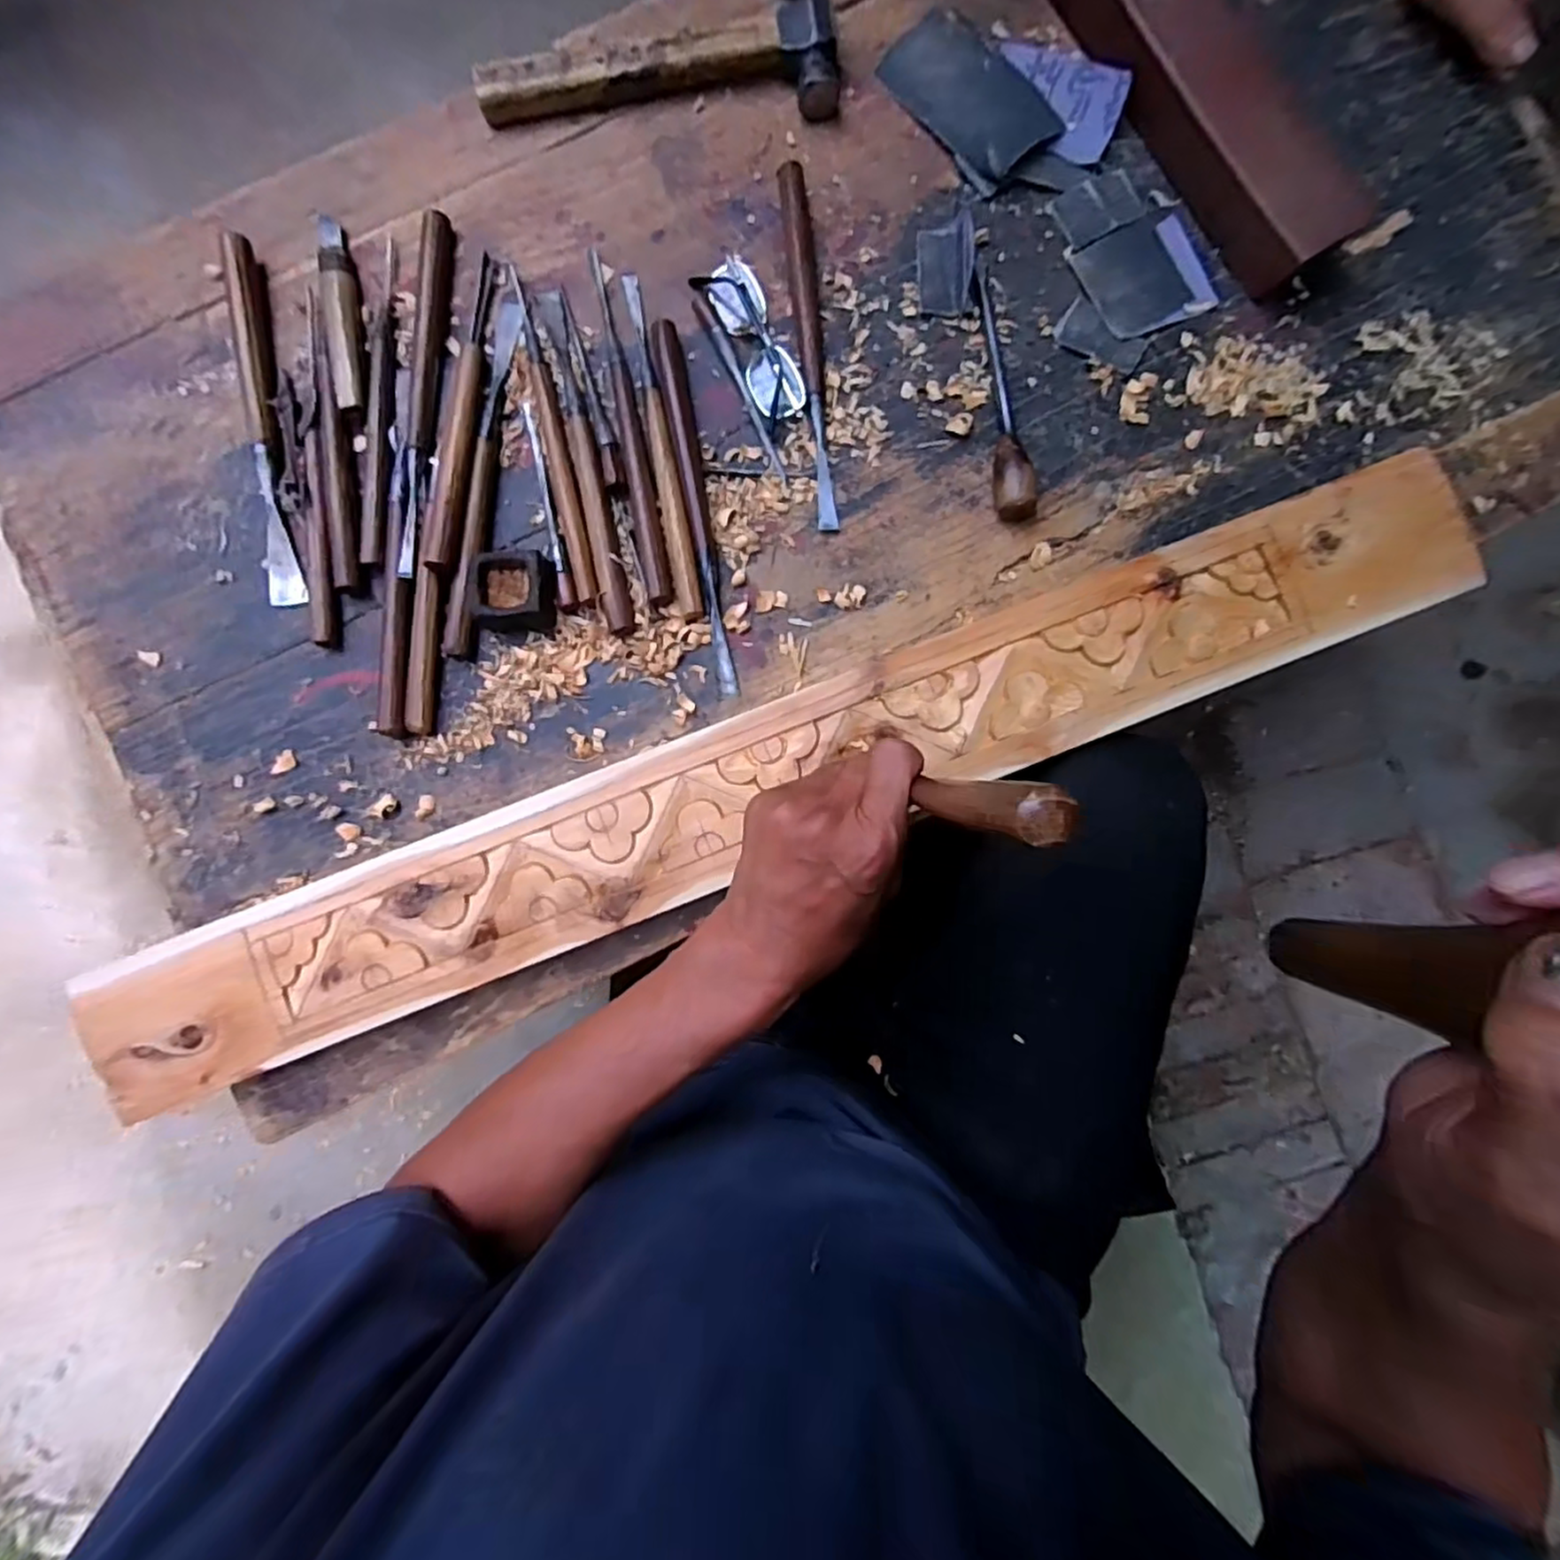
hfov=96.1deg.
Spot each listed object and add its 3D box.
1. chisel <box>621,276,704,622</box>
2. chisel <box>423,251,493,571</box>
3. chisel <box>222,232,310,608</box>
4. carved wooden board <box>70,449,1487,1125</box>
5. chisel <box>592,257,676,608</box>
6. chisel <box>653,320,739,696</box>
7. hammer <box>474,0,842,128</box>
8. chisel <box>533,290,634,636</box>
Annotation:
[{"bbox_3d":[-0.079,-0.228,0.472,0.015,0.015,0.245,-11,88,0],"label":"chisel"},{"bbox_3d":[-0.214,-0.251,0.473,0.019,0.015,0.220,7,88,0],"label":"chisel"},{"bbox_3d":[-0.356,-0.244,0.477,0.028,0.013,0.247,-10,88,0],"label":"chisel"},{"bbox_3d":[0.001,0.001,0.452,0.908,0.034,0.108,-21,88,0],"label":"carved wooden board"},{"bbox_3d":[-0.101,-0.240,0.472,0.017,0.014,0.249,-11,88,0],"label":"chisel"},{"bbox_3d":[-0.056,-0.184,0.474,0.018,0.014,0.253,-11,88,0],"label":"chisel"},{"bbox_3d":[-0.086,-0.520,0.485,0.245,0.025,0.124,-5,88,0],"label":"hammer"},{"bbox_3d":[-0.132,-0.217,0.471,0.018,0.014,0.244,-14,88,0],"label":"chisel"}]

